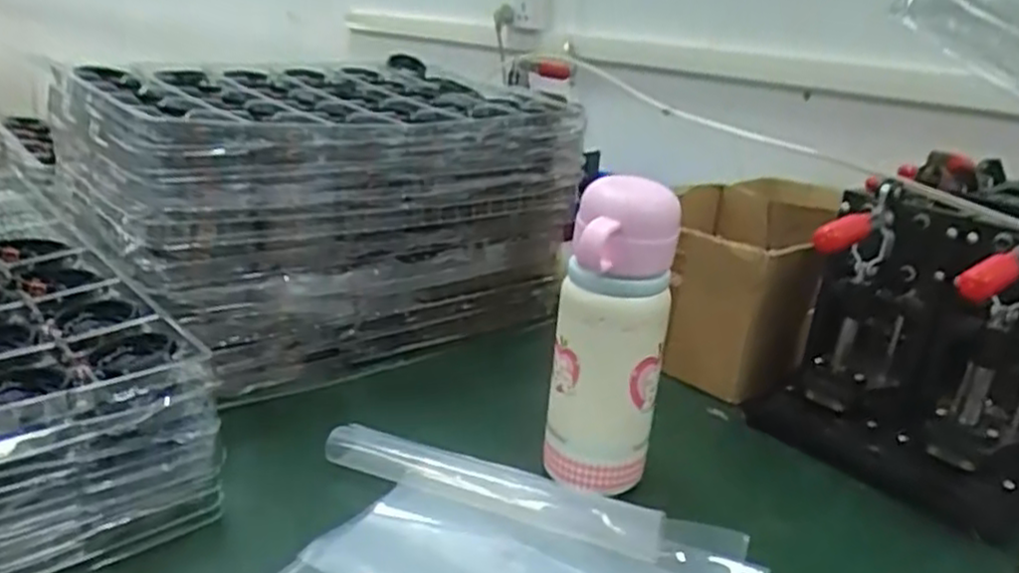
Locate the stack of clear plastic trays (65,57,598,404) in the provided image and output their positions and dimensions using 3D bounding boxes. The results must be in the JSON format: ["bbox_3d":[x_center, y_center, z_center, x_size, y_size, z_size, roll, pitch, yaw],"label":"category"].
[{"bbox_3d":[-0.188,-0.083,0.760,0.437,0.223,0.310,-12,26,-43],"label":"stack of clear plastic trays"}]

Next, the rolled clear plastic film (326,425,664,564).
[{"bbox_3d":[-0.015,0.131,0.497,0.231,0.027,0.032,13,20,18],"label":"rolled clear plastic film"}]

